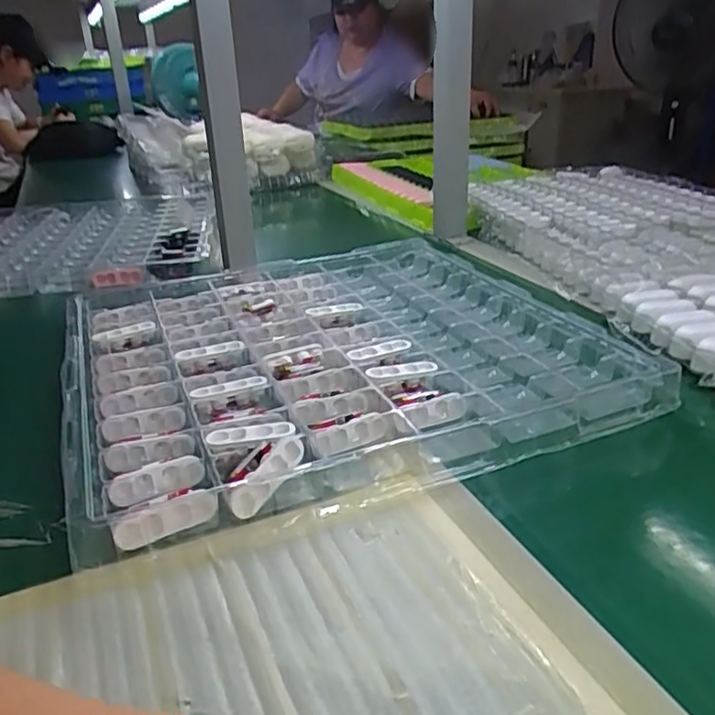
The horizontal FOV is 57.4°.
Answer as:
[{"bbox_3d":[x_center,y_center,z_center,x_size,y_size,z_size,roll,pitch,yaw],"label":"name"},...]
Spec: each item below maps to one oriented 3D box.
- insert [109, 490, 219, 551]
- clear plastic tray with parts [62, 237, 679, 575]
[{"bbox_3d":[-0.120,0.100,0.407,0.062,0.022,0.010,-16,28,-25],"label":"insert"},{"bbox_3d":[-0.037,-0.026,0.634,0.460,0.028,0.457,-12,27,-18],"label":"clear plastic tray with parts"}]

